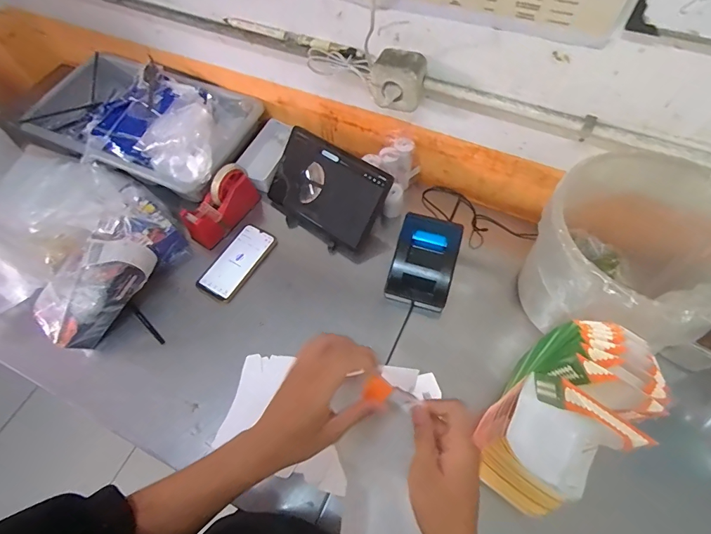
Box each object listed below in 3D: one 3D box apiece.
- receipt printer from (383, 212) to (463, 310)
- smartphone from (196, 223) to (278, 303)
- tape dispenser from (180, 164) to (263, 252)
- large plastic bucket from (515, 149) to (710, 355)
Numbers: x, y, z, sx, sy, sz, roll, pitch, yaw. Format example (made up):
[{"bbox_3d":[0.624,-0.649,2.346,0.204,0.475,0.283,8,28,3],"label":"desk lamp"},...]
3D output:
[{"bbox_3d":[0.128,-0.006,0.737,0.114,0.090,0.144,15,63,11],"label":"receipt printer"},{"bbox_3d":[-0.238,-0.011,0.805,0.085,0.017,0.168,29,66,17],"label":"smartphone"},{"bbox_3d":[-0.281,-0.128,0.826,0.060,0.131,0.164,36,69,20],"label":"tape dispenser"},{"bbox_3d":[0.400,-0.001,0.604,0.249,0.215,0.251,-1,61,2],"label":"large plastic bucket"}]

